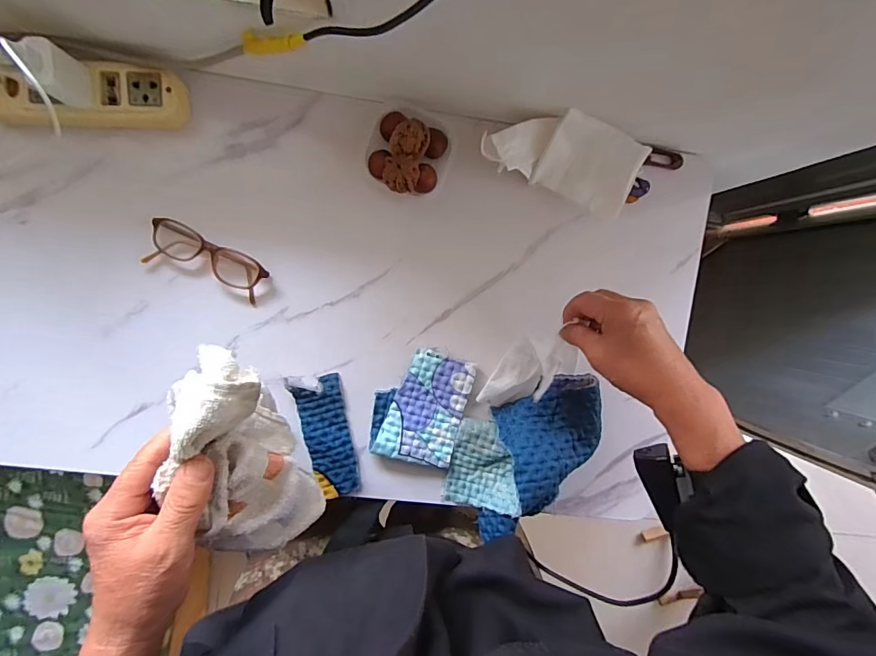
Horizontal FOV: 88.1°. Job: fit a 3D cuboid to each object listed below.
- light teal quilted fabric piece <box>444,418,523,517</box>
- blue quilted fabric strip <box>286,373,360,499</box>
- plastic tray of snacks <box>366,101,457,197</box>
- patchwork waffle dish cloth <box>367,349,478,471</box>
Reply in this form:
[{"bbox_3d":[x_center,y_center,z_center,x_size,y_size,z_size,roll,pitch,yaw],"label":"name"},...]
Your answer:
[{"bbox_3d":[0.053,0.164,0.504,0.073,0.057,0.105,8,95,-4],"label":"light teal quilted fabric piece"},{"bbox_3d":[-0.124,0.126,0.517,0.053,0.010,0.141,-13,96,-2],"label":"blue quilted fabric strip"},{"bbox_3d":[-0.030,-0.185,0.474,0.086,0.048,0.092,19,94,-5],"label":"plastic tray of snacks"},{"bbox_3d":[-0.019,0.090,0.517,0.099,0.020,0.125,15,94,-5],"label":"patchwork waffle dish cloth"}]

